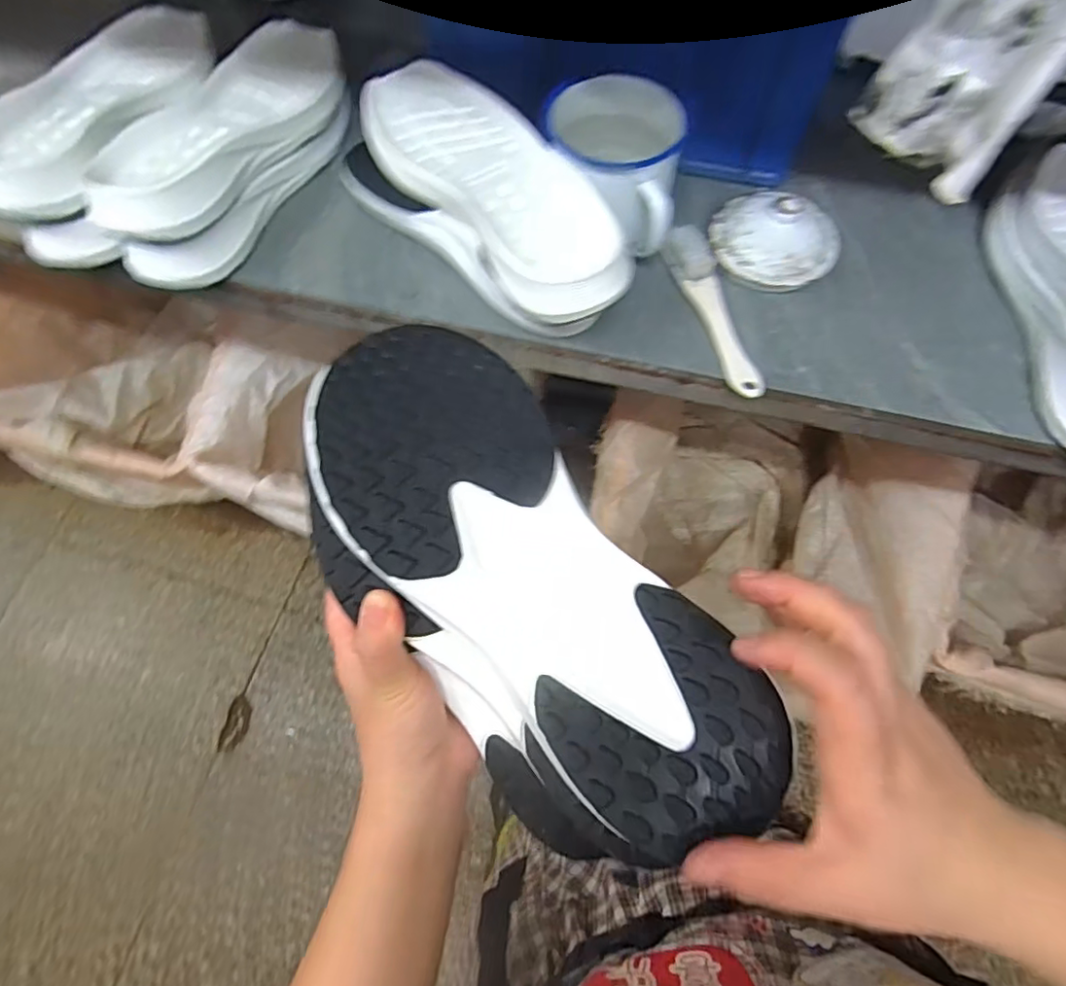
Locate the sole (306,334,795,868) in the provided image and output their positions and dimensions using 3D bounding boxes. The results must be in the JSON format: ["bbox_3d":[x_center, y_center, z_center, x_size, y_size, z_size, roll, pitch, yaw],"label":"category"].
[{"bbox_3d":[-0.016,0.036,0.273,0.116,0.037,0.274,-37,73,-12],"label":"sole"}]

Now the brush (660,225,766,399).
[{"bbox_3d":[0.142,-0.147,0.475,0.036,0.018,0.161,-12,68,-5],"label":"brush"}]

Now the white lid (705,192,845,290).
[{"bbox_3d":[0.203,-0.218,0.491,0.103,0.041,0.098,0,68,0],"label":"white lid"}]

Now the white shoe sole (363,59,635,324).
[{"bbox_3d":[-0.032,-0.243,0.450,0.106,0.038,0.283,-32,71,-12],"label":"white shoe sole"}]

